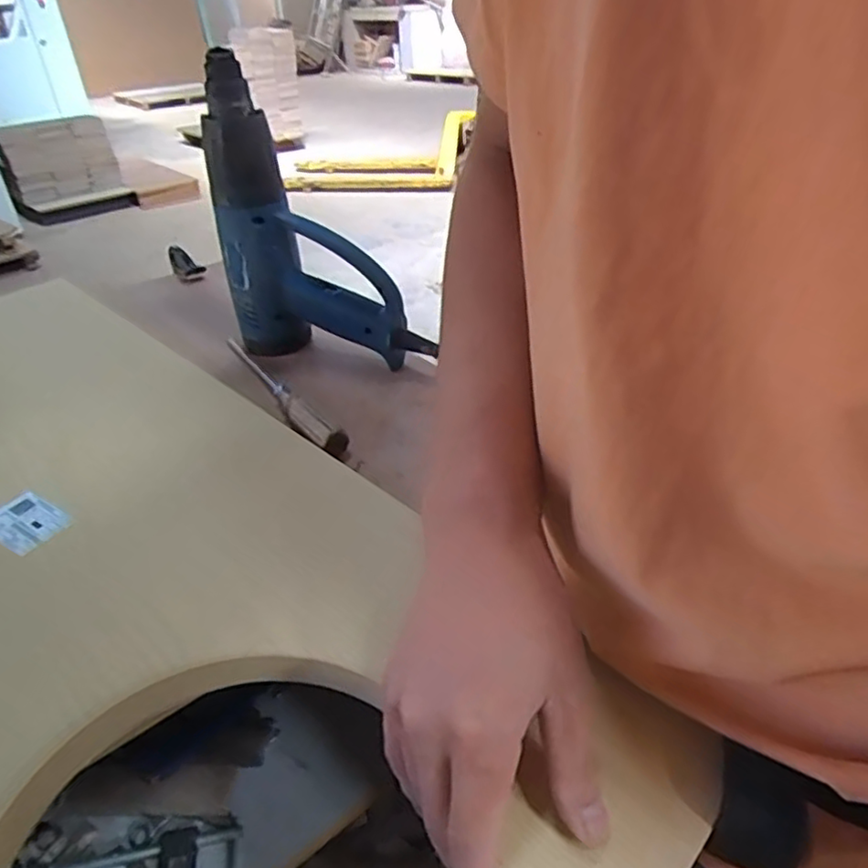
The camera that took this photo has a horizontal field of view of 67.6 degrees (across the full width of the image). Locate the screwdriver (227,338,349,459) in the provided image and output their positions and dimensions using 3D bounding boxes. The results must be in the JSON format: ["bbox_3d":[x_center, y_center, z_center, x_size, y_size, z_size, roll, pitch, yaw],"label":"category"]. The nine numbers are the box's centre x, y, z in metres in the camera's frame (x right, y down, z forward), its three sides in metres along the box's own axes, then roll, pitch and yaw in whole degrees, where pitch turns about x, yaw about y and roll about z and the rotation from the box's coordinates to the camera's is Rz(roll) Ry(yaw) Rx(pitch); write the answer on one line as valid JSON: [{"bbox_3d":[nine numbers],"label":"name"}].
[{"bbox_3d":[-0.142,-0.038,0.590,0.022,0.024,0.222,-24,40,-27],"label":"screwdriver"}]

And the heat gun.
[{"bbox_3d":[-0.103,-0.182,0.588,0.197,0.246,0.057,4,36,10],"label":"heat gun"}]

